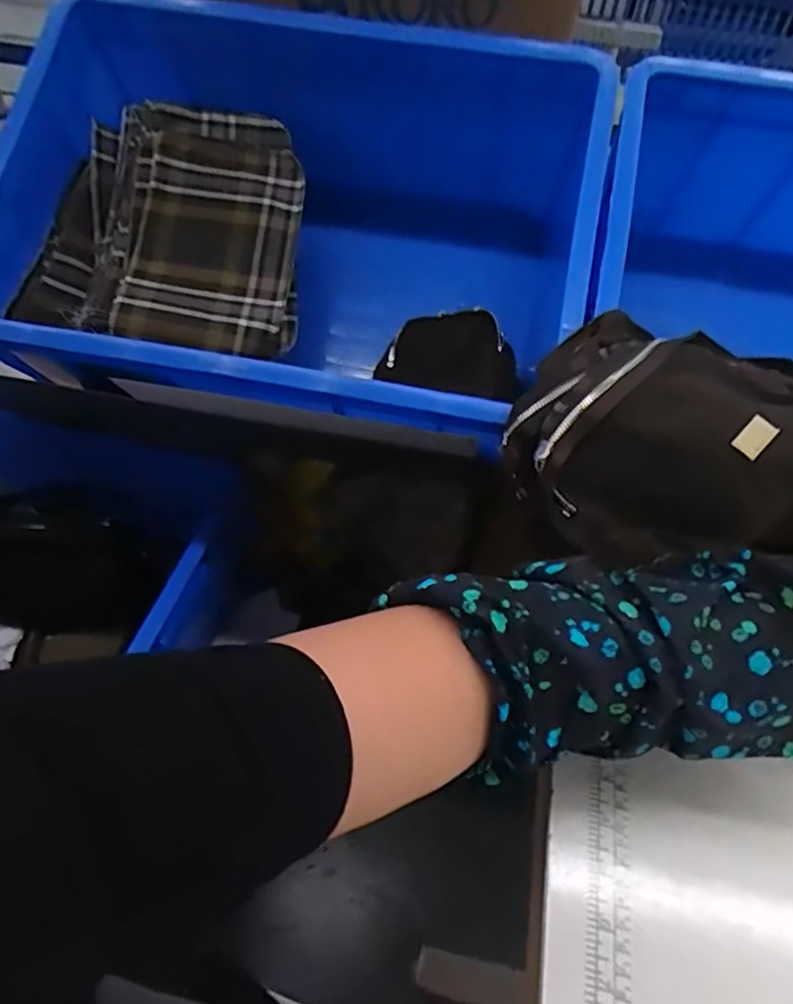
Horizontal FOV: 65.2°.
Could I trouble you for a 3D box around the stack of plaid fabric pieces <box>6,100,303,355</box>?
[{"bbox_3d":[-0.218,-0.264,0.628,0.246,0.100,0.257,6,78,-3],"label":"stack of plaid fabric pieces"}]

